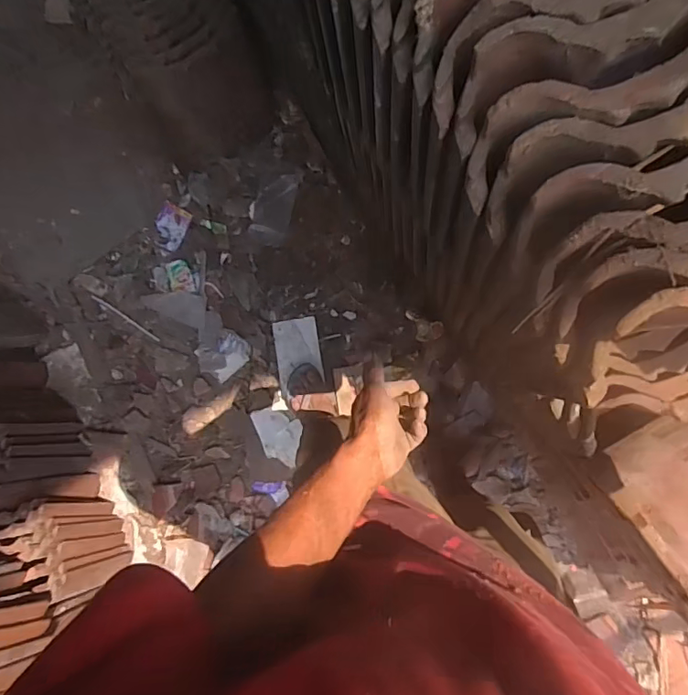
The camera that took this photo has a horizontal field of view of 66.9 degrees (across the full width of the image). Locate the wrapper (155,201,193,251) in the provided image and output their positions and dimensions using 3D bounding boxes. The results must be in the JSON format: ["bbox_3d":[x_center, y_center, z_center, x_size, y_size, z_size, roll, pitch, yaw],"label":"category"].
[{"bbox_3d":[-0.471,-0.327,1.413,0.089,0.009,0.117,27,93,8],"label":"wrapper"}]

